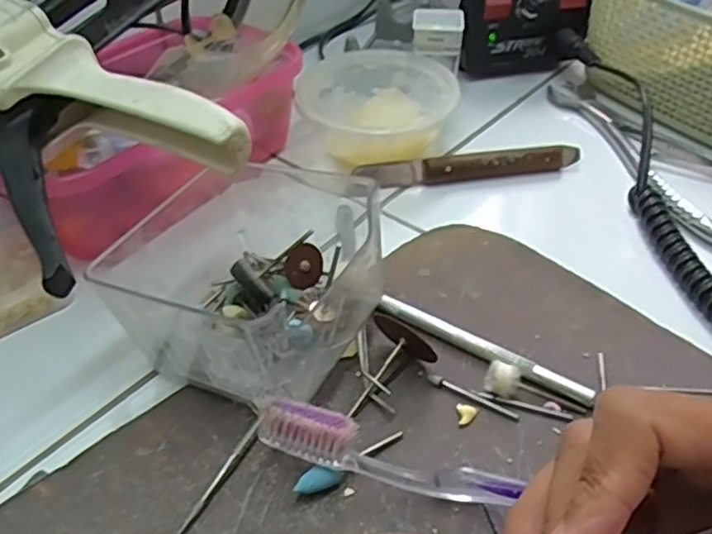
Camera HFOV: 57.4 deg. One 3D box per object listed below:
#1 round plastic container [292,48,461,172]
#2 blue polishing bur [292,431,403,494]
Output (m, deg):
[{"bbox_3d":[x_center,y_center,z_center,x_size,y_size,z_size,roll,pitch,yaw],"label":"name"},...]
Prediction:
[{"bbox_3d":[0.012,-0.100,0.430,0.103,0.044,0.114,14,45,16],"label":"round plastic container"},{"bbox_3d":[-0.001,0.077,0.258,0.050,0.011,0.008,-25,48,-24],"label":"blue polishing bur"}]

